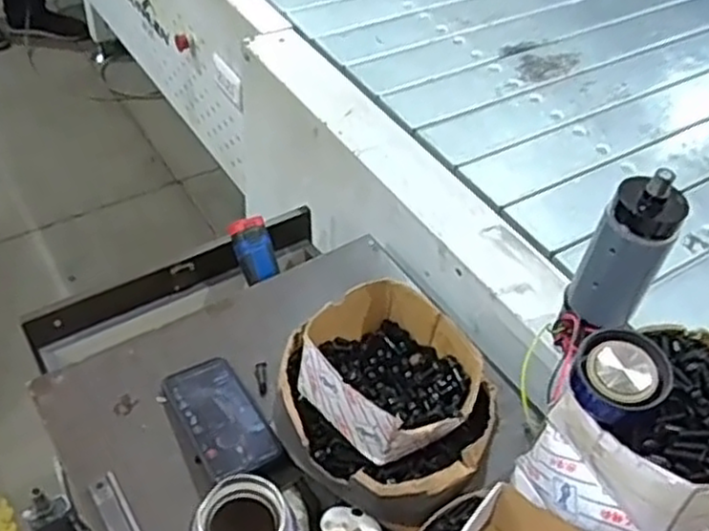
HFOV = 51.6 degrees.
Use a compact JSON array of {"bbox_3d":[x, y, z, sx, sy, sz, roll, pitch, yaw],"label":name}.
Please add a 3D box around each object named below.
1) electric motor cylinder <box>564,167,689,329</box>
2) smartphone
[{"bbox_3d":[0.284,-0.014,0.756,0.075,0.163,0.067,-24,54,-26],"label":"electric motor cylinder"},{"bbox_3d":[-0.148,0.163,0.803,0.078,0.010,0.162,-23,45,-25],"label":"smartphone"}]

